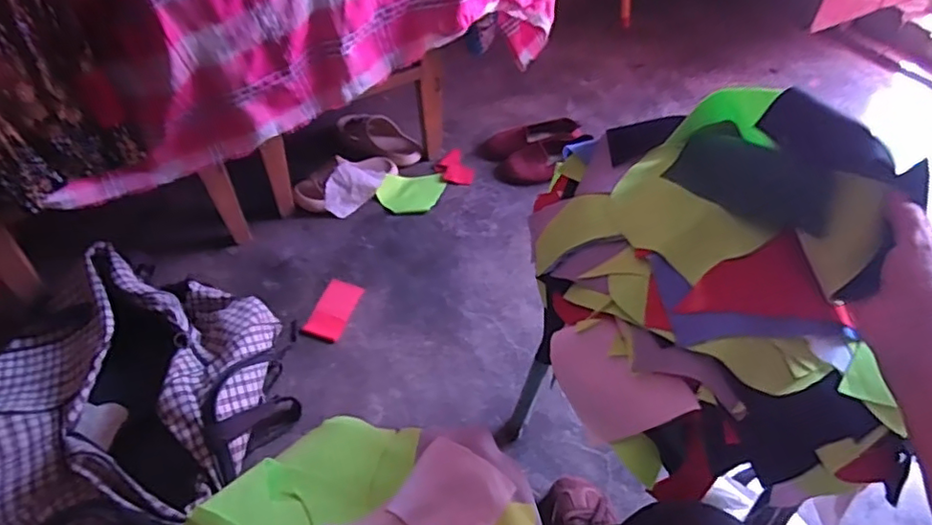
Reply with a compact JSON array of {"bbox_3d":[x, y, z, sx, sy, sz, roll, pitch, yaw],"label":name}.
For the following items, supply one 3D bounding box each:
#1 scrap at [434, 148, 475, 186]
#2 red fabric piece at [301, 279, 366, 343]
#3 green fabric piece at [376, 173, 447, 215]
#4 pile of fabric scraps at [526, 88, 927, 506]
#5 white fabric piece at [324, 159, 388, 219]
[{"bbox_3d":[-0.021,-0.196,1.255,0.073,0.016,0.088,-27,55,-23],"label":"scrap"},{"bbox_3d":[-0.222,0.080,1.005,0.058,0.009,0.113,15,50,11],"label":"red fabric piece"},{"bbox_3d":[-0.104,-0.140,1.196,0.138,0.026,0.087,-13,50,-13],"label":"green fabric piece"},{"bbox_3d":[0.189,-0.014,0.513,0.214,0.217,0.341,-6,49,-8],"label":"pile of fabric scraps"},{"bbox_3d":[-0.224,-0.145,1.164,0.117,0.090,0.027,-55,29,-6],"label":"white fabric piece"}]

